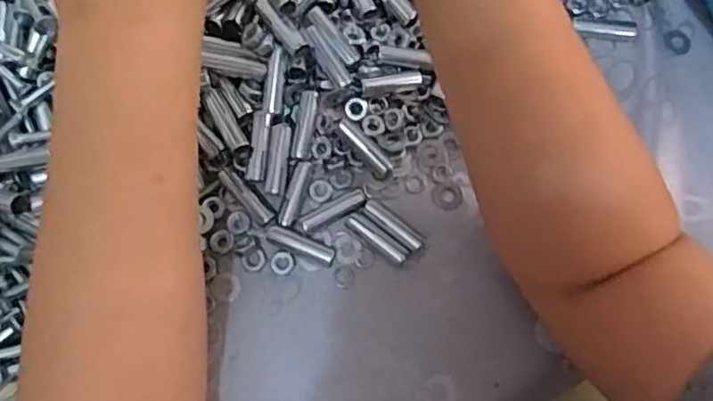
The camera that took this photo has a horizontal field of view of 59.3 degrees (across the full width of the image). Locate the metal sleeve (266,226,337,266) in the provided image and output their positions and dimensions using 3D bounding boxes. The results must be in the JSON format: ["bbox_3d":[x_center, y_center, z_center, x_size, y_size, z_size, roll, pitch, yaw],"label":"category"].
[{"bbox_3d":[-0.031,0.025,0.351,0.040,0.007,0.011,24,77,4],"label":"metal sleeve"}]

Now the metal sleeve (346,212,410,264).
[{"bbox_3d":[0.012,0.021,0.354,0.040,0.008,0.009,37,78,7],"label":"metal sleeve"}]

